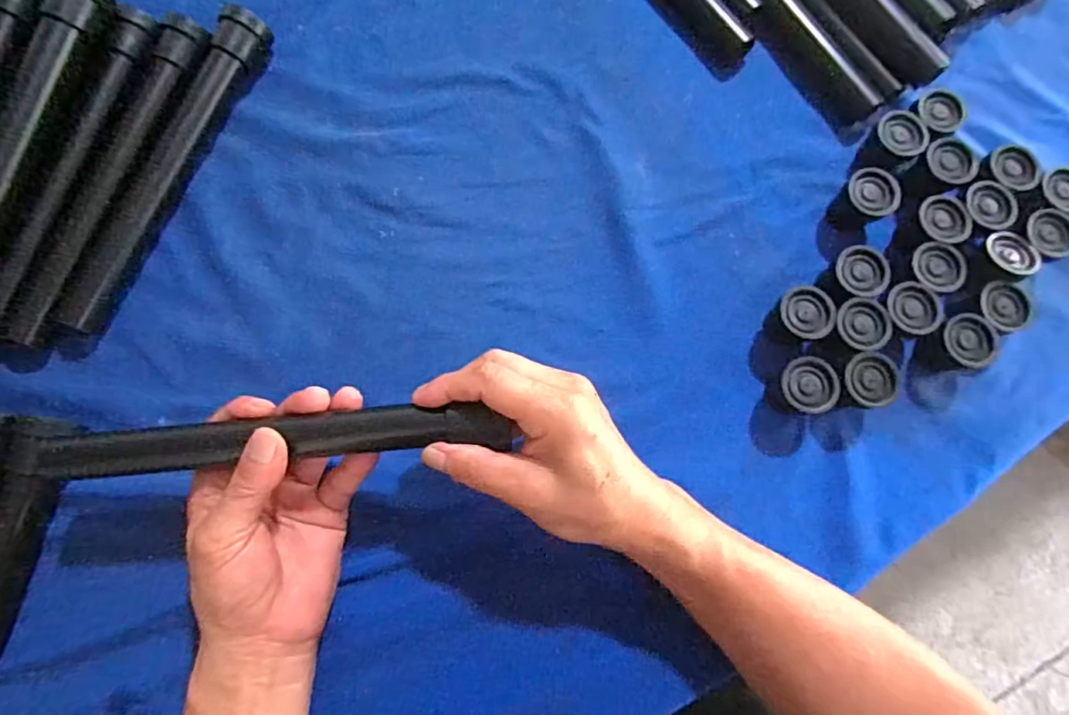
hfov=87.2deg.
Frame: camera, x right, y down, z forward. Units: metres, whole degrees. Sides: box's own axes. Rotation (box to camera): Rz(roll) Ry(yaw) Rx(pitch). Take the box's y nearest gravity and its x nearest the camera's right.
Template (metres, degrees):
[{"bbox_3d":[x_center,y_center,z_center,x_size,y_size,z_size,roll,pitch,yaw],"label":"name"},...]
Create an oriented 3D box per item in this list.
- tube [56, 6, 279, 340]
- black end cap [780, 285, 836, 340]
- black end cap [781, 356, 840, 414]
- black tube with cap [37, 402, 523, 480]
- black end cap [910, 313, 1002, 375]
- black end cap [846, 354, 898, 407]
[{"bbox_3d":[-0.253,-0.133,0.387,0.024,0.023,0.247,23,80,4],"label":"tube"},{"bbox_3d":[0.178,-0.027,0.377,0.033,0.029,0.035,0,79,-1],"label":"black end cap"},{"bbox_3d":[0.175,0.019,0.368,0.033,0.029,0.035,0,79,-1],"label":"black end cap"},{"bbox_3d":[-0.133,0.044,0.309,0.239,0.021,0.025,-4,79,-7],"label":"black tube with cap"},{"bbox_3d":[0.281,-0.008,0.373,0.039,0.033,0.033,3,79,0],"label":"black end cap"},{"bbox_3d":[0.214,0.016,0.369,0.033,0.033,0.034,0,79,-1],"label":"black end cap"}]

